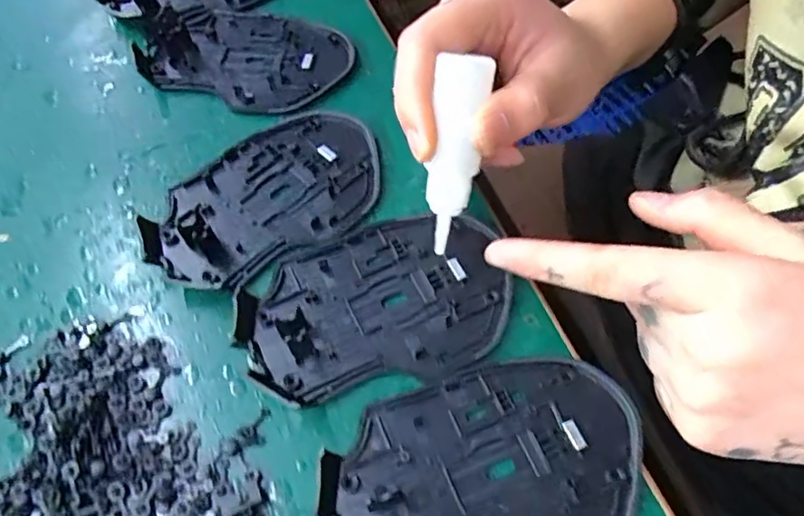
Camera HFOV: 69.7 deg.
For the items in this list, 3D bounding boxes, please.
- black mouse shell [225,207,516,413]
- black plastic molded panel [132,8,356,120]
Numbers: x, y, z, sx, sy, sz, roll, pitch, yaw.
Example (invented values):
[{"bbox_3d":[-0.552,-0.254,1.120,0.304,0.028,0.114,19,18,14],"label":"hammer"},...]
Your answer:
[{"bbox_3d":[-0.010,0.017,0.238,0.111,0.008,0.071,-20,61,-9],"label":"black mouse shell"},{"bbox_3d":[-0.087,-0.114,0.318,0.114,0.008,0.074,20,62,13],"label":"black plastic molded panel"}]

